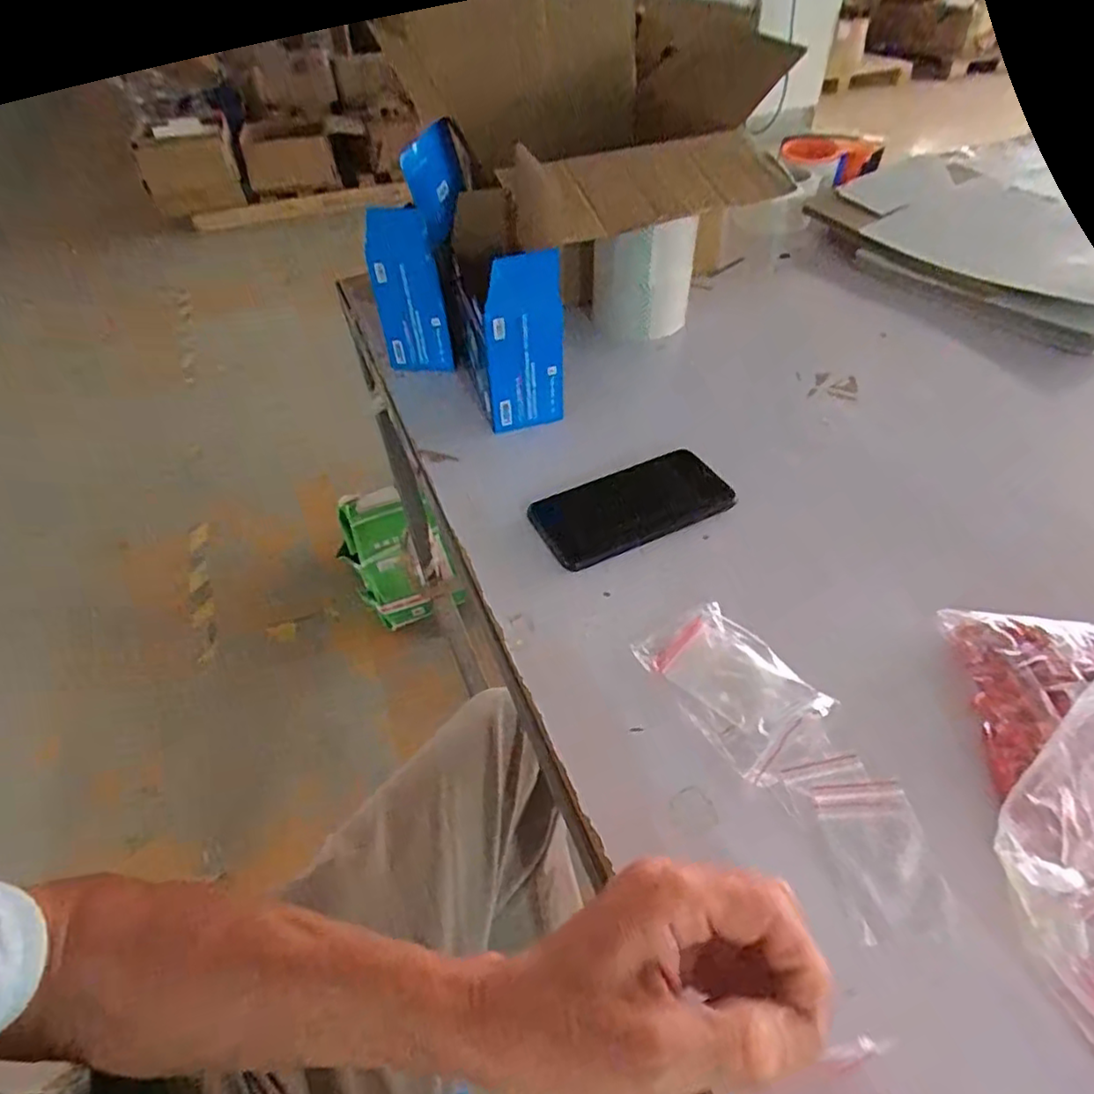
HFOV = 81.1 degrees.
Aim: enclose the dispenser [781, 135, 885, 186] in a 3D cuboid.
[{"bbox_3d":[0.433,-0.600,0.981,0.150,0.055,0.086,-23,50,-18],"label":"dispenser"}]

